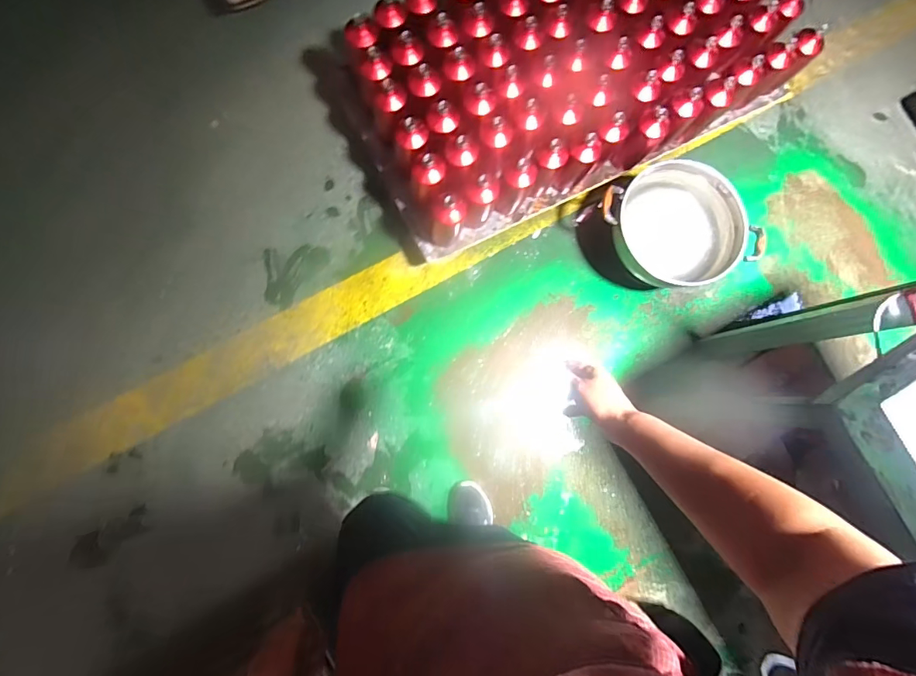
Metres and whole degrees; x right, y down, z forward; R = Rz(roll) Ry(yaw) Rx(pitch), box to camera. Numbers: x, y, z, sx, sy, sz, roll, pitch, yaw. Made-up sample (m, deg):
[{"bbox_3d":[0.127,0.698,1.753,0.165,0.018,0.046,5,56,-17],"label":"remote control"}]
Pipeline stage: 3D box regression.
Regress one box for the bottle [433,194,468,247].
[{"bbox_3d":[-0.020,-0.289,1.082,0.067,0.205,0.081,17,80,-3],"label":"bottle"}]

